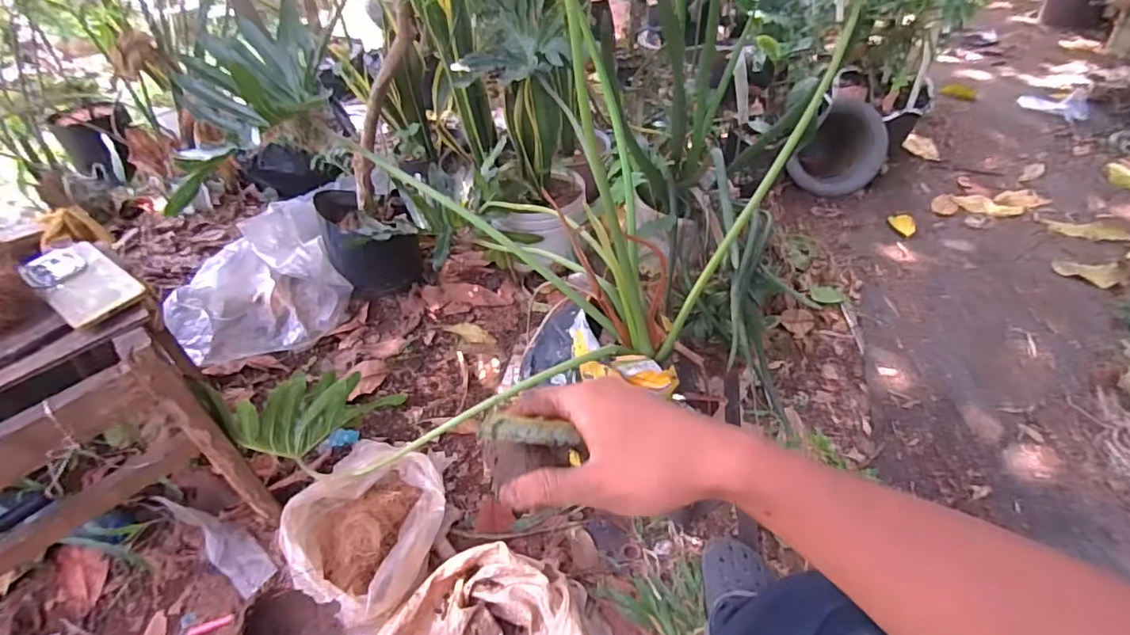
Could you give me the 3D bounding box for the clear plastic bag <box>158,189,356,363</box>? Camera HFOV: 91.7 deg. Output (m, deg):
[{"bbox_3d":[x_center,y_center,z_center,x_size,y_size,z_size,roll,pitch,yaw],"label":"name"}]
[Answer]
[{"bbox_3d":[-0.717,-0.086,1.272,0.379,0.139,0.402,-26,47,-23],"label":"clear plastic bag"}]

